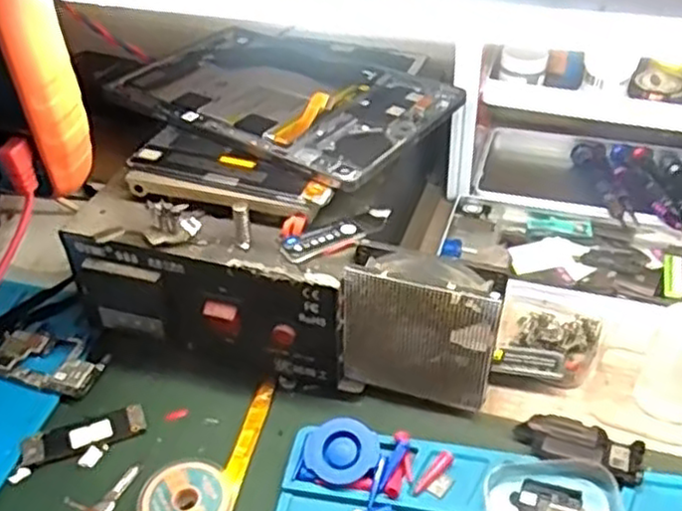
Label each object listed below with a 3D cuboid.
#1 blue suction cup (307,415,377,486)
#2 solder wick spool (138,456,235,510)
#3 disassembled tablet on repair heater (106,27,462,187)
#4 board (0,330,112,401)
[{"bbox_3d":[0.001,0.102,0.374,0.035,0.008,0.035,-3,58,5],"label":"blue suction cup"},{"bbox_3d":[-0.076,0.123,0.359,0.043,0.012,0.046,-2,40,2],"label":"solder wick spool"},{"bbox_3d":[-0.033,-0.113,0.475,0.209,0.017,0.142,24,45,29],"label":"disassembled tablet on repair heater"},{"bbox_3d":[-0.179,0.063,0.437,0.071,0.005,0.038,8,42,14],"label":"board"}]

